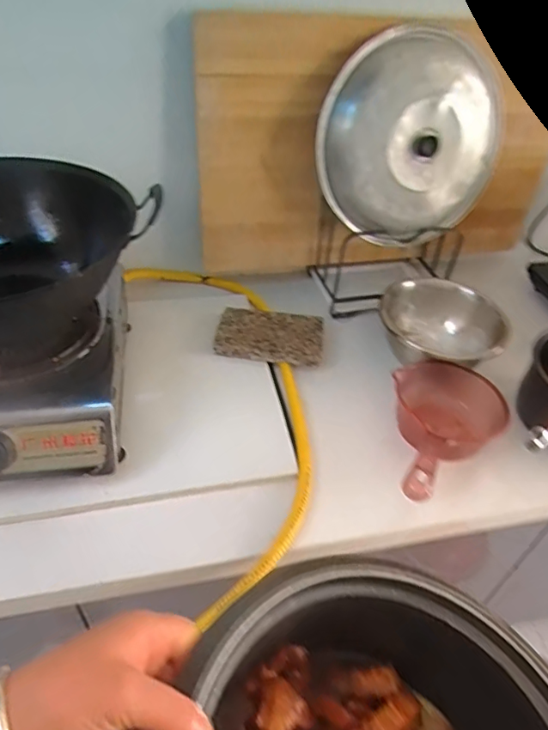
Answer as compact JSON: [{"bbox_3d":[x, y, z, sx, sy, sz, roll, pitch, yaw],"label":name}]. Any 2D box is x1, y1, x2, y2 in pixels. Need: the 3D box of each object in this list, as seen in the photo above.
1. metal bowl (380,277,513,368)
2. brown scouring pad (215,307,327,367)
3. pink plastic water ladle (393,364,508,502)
[{"bbox_3d":[0.293,-0.071,0.910,0.207,0.087,0.207,3,44,-3],"label":"metal bowl"},{"bbox_3d":[-0.007,-0.049,0.893,0.179,0.023,0.107,6,44,1],"label":"brown scouring pad"},{"bbox_3d":[0.230,0.092,0.736,0.164,0.082,0.292,23,31,18],"label":"pink plastic water ladle"}]

